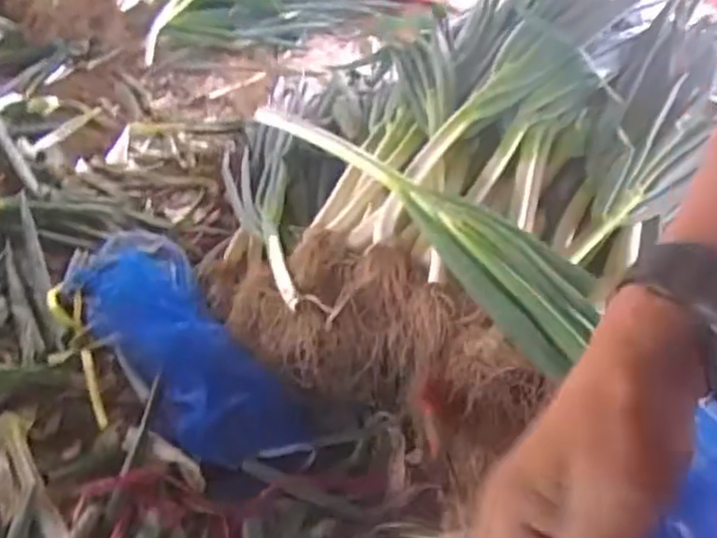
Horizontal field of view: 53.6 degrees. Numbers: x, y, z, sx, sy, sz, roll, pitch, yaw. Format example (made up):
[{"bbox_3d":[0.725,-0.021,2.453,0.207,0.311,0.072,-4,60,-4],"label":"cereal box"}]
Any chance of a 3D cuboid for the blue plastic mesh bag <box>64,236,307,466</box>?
[{"bbox_3d":[-0.284,0.085,1.079,0.172,0.087,0.528,-25,50,-30],"label":"blue plastic mesh bag"}]

